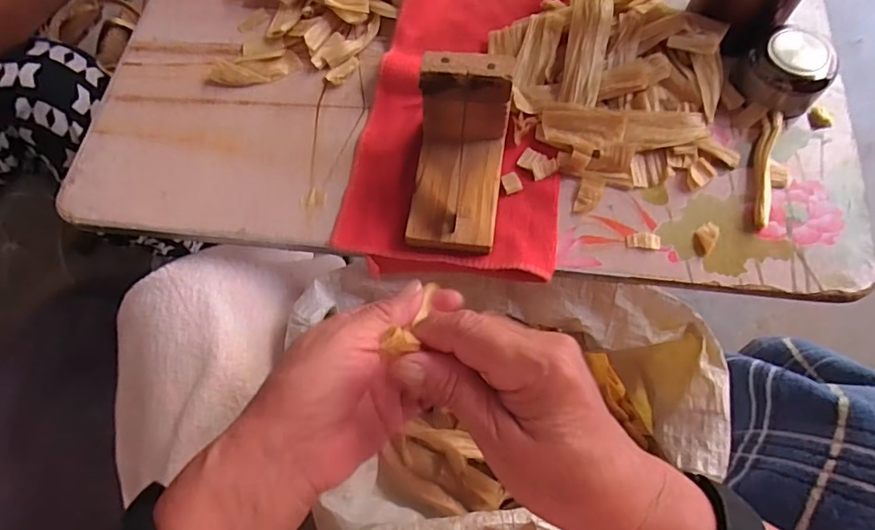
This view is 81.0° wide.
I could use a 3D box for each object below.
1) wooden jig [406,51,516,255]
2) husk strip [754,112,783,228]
[{"bbox_3d":[0.014,-0.073,0.343,0.059,0.076,0.103,7,67,5],"label":"wooden jig"},{"bbox_3d":[0.241,-0.072,0.376,0.015,0.012,0.095,16,68,9],"label":"husk strip"}]

